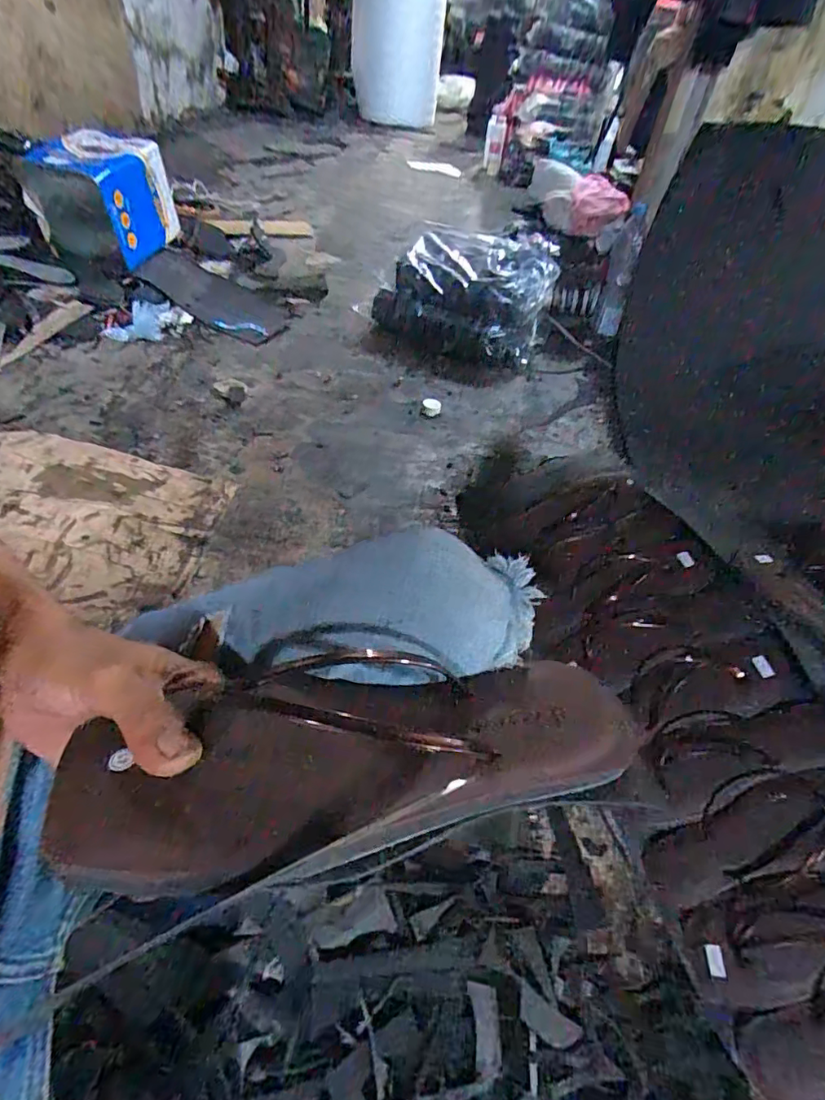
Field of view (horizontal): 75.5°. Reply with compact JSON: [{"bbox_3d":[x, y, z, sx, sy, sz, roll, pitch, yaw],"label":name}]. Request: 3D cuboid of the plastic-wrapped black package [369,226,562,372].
[{"bbox_3d":[0.140,-0.694,1.458,0.437,0.250,0.333,12,46,5],"label":"plastic-wrapped black package"}]

